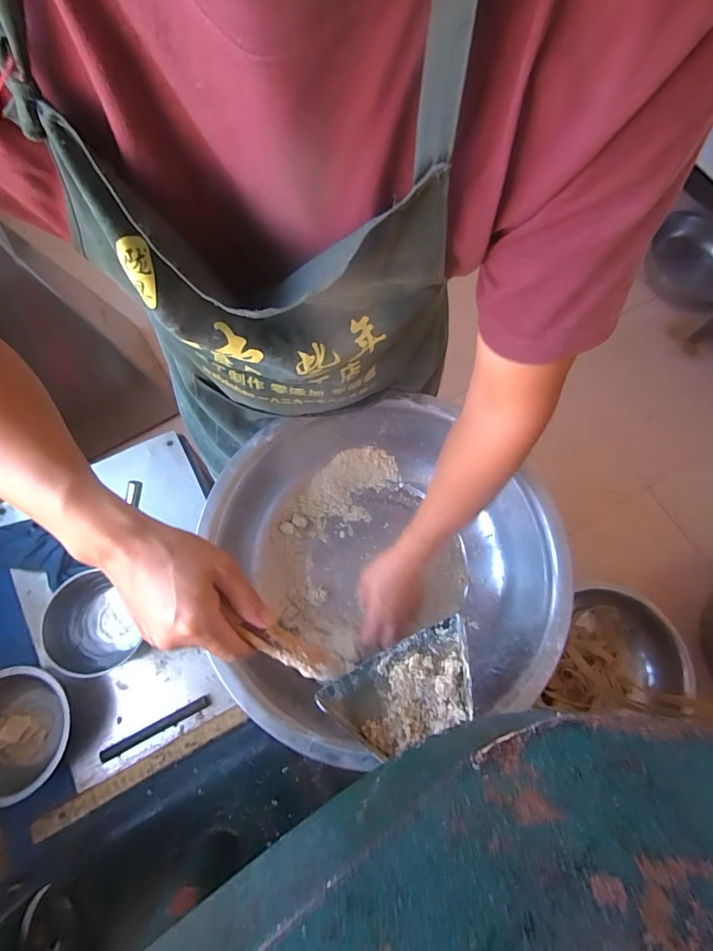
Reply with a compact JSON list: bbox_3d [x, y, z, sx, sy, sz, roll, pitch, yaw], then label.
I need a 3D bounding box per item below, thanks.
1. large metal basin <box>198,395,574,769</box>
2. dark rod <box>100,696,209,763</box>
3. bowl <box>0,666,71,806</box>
[{"bbox_3d":[0.038,0.114,0.597,0.417,0.137,0.406,1,71,-2],"label":"large metal basin"},{"bbox_3d":[-0.345,0.434,0.748,0.188,0.008,0.018,-25,74,-10],"label":"dark rod"},{"bbox_3d":[-0.548,0.413,0.713,0.182,0.079,0.189,-40,77,-14],"label":"bowl"}]

